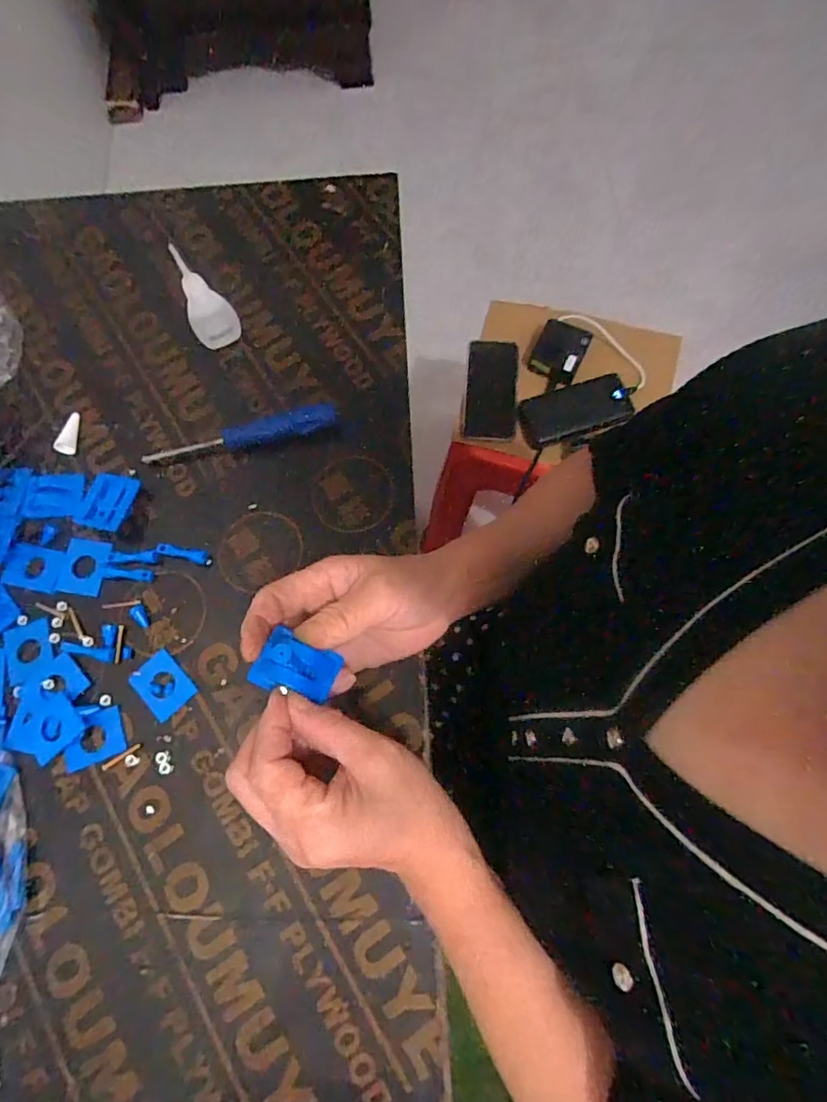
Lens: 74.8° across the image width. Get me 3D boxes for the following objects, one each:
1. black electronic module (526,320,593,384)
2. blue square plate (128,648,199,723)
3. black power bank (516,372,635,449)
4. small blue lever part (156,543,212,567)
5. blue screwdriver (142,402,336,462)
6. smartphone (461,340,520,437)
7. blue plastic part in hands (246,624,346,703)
[{"bbox_3d":[0.215,-0.295,0.798,0.069,0.019,0.088,22,76,8],"label":"black electronic module"},{"bbox_3d":[-0.175,0.093,0.377,0.031,0.004,0.041,-42,77,-9],"label":"blue square plate"},{"bbox_3d":[0.234,-0.205,0.786,0.163,0.010,0.074,-17,74,-3],"label":"black power bank"},{"bbox_3d":[-0.171,0.002,0.402,0.039,0.009,0.012,9,74,5],"label":"small blue lever part"},{"bbox_3d":[-0.134,-0.088,0.422,0.150,0.016,0.022,-14,74,-2],"label":"blue screwdriver"},{"bbox_3d":[0.116,-0.245,0.807,0.077,0.011,0.164,4,74,3],"label":"smartphone"},{"bbox_3d":[-0.066,0.066,0.303,0.043,0.011,0.029,21,60,-3],"label":"blue plastic part in hands"}]

